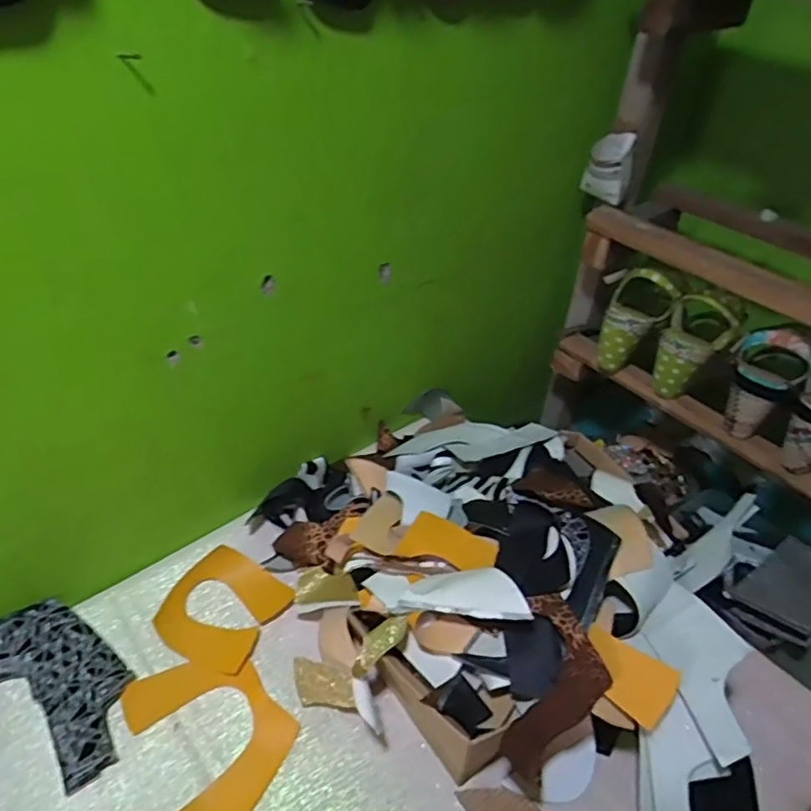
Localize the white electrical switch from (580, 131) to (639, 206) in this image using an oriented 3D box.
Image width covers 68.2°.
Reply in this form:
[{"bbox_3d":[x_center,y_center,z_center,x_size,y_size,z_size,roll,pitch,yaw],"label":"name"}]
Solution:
[{"bbox_3d":[0.263,-0.307,0.777,0.059,0.076,0.051,18,42,15],"label":"white electrical switch"}]

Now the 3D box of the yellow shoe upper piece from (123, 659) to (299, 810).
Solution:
[{"bbox_3d":[-0.177,0.300,0.557,0.117,0.010,0.167,-29,51,-34],"label":"yellow shoe upper piece"}]

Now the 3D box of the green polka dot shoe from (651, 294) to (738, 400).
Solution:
[{"bbox_3d":[0.365,-0.073,0.767,0.079,0.127,0.072,29,45,26],"label":"green polka dot shoe"}]

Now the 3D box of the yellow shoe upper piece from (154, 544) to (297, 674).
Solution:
[{"bbox_3d":[-0.196,0.217,0.644,0.117,0.012,0.116,22,43,19],"label":"yellow shoe upper piece"}]

